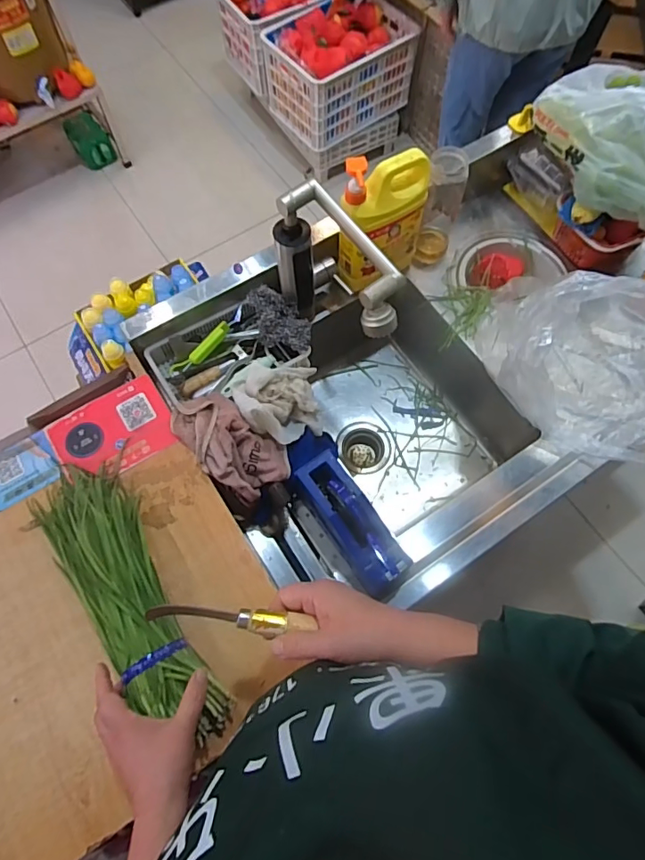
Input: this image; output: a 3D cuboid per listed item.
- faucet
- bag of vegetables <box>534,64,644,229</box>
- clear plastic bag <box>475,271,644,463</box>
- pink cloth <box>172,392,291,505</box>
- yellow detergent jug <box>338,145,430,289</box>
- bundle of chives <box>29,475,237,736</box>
[{"bbox_3d":[0.024,-0.217,0.742,0.103,0.196,0.227,-31,72,-12],"label":"faucet"},{"bbox_3d":[0.508,-0.479,0.812,0.326,0.143,0.207,26,70,10],"label":"bag of vegetables"},{"bbox_3d":[0.452,-0.119,0.760,0.361,0.208,0.283,9,68,3],"label":"clear plastic bag"},{"bbox_3d":[-0.132,0.018,0.687,0.171,0.067,0.101,36,72,13],"label":"pink cloth"},{"bbox_3d":[0.093,-0.337,0.812,0.171,0.227,0.064,-25,71,-10],"label":"yellow detergent jug"},{"bbox_3d":[-0.229,0.191,0.575,0.106,0.056,0.355,-32,68,-12],"label":"bundle of chives"}]

